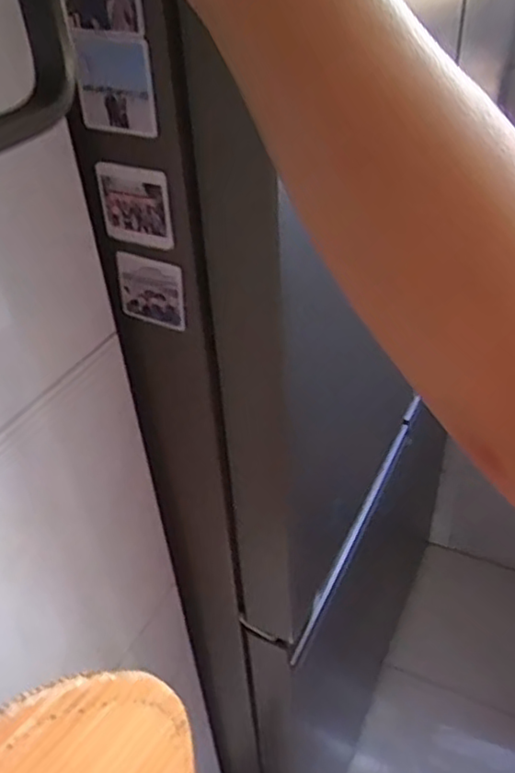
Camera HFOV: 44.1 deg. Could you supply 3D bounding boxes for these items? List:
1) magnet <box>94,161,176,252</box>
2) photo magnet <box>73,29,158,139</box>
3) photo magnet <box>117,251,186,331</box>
[{"bbox_3d":[-0.077,-0.113,0.397,0.050,0.049,0.004,15,43,21],"label":"magnet"},{"bbox_3d":[-0.080,-0.167,0.353,0.050,0.052,0.004,16,43,22],"label":"photo magnet"},{"bbox_3d":[-0.072,-0.065,0.434,0.050,0.050,0.004,12,42,19],"label":"photo magnet"}]

